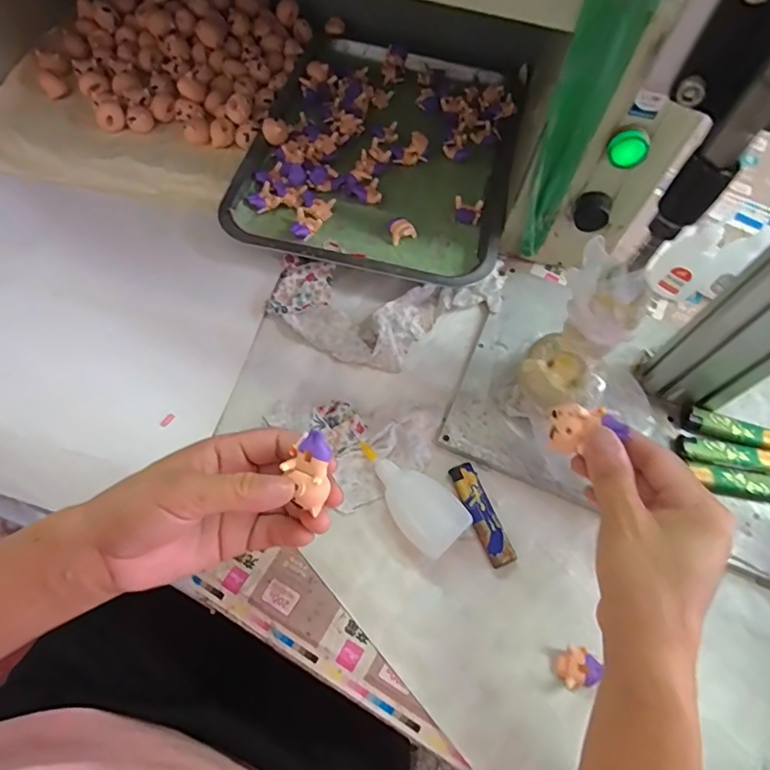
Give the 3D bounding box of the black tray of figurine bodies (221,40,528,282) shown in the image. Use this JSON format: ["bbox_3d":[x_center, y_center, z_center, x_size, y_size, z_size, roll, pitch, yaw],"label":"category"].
[{"bbox_3d":[0.006,-0.257,0.531,0.257,0.029,0.341,12,66,3],"label":"black tray of figurine bodies"}]

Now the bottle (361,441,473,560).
[{"bbox_3d":[0.017,0.083,0.379,0.095,0.023,0.042,42,71,15],"label":"bottle"}]

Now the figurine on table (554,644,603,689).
[{"bbox_3d":[0.130,0.192,0.341,0.026,0.014,0.023,-41,73,-18],"label":"figurine on table"}]

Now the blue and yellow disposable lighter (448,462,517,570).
[{"bbox_3d":[0.074,0.099,0.384,0.020,0.011,0.079,-20,68,-10],"label":"blue and yellow disposable lighter"}]

